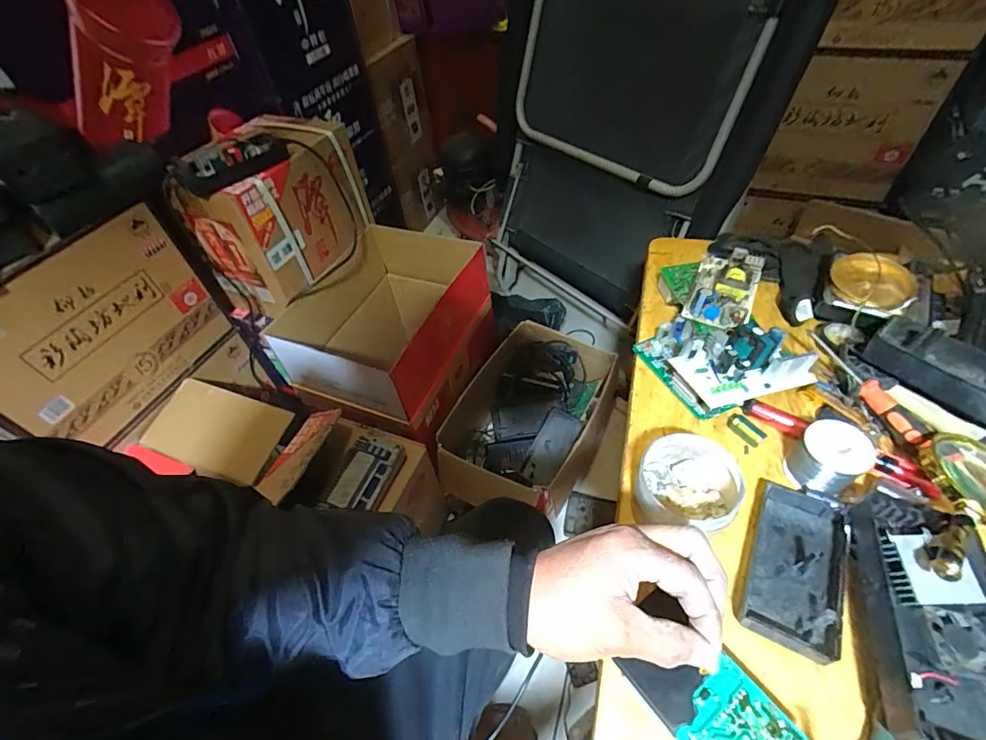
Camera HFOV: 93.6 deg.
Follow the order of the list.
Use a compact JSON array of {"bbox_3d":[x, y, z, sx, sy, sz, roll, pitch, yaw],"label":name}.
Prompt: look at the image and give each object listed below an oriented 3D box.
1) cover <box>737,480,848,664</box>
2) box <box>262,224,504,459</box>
[{"bbox_3d":[0.248,0.161,0.383,0.064,0.025,0.135,20,54,22],"label":"cover"},{"bbox_3d":[-0.189,-0.081,0.988,0.291,0.268,0.416,14,52,17],"label":"box"}]

